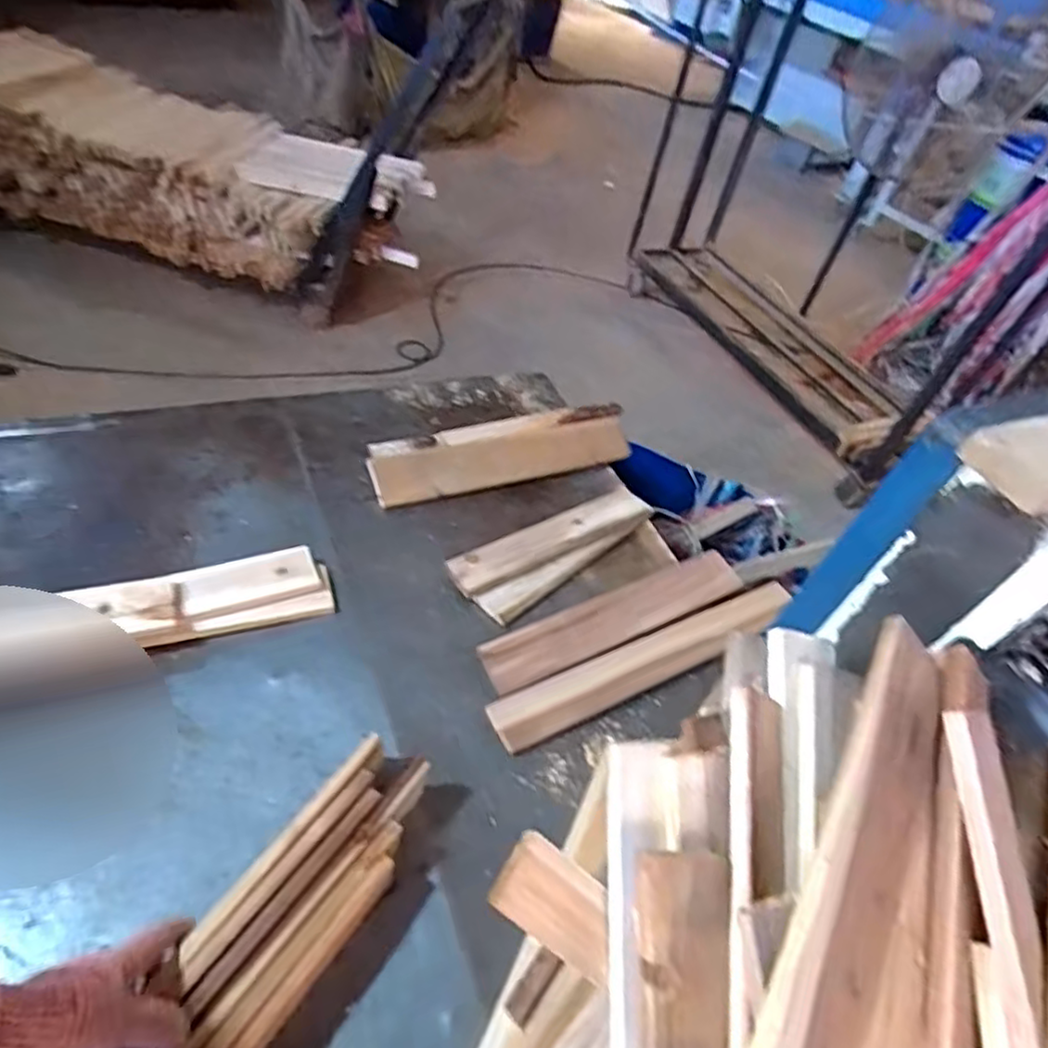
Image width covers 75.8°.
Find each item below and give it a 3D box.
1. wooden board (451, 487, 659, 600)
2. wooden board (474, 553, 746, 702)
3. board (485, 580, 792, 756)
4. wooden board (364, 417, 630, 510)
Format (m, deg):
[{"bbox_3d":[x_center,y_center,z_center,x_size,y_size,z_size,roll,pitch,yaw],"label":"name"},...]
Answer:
[{"bbox_3d":[0.047,0.015,0.988,0.339,0.017,0.072,-21,56,-29],"label":"wooden board"},{"bbox_3d":[0.130,0.124,0.921,0.407,0.025,0.075,-17,54,-27],"label":"wooden board"},{"bbox_3d":[0.176,0.175,0.888,0.477,0.023,0.064,-16,54,-27],"label":"board"},{"bbox_3d":[-0.030,-0.112,1.089,0.433,0.027,0.092,-14,51,-18],"label":"wooden board"}]

